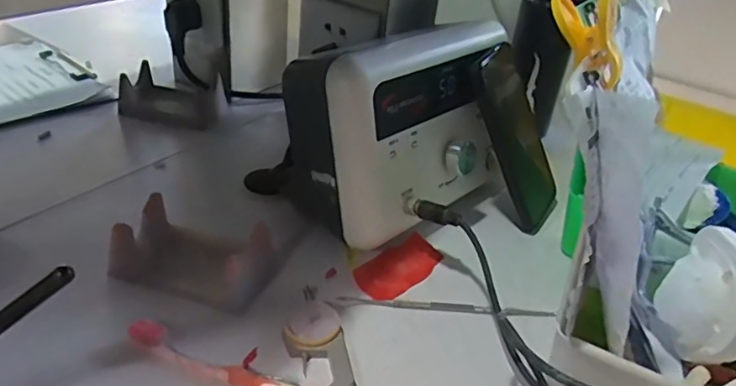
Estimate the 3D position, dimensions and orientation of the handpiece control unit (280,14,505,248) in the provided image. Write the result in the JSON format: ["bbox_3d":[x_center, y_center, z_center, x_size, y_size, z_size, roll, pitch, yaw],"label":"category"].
[{"bbox_3d":[0.033,-0.055,0.494,0.202,0.153,0.114,-22,43,-38],"label":"handpiece control unit"}]

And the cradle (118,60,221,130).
[{"bbox_3d":[-0.216,-0.109,0.636,0.106,0.034,0.077,11,33,5],"label":"cradle"}]

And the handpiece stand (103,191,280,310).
[{"bbox_3d":[-0.124,0.043,0.417,0.108,0.038,0.066,14,33,10],"label":"handpiece stand"}]

